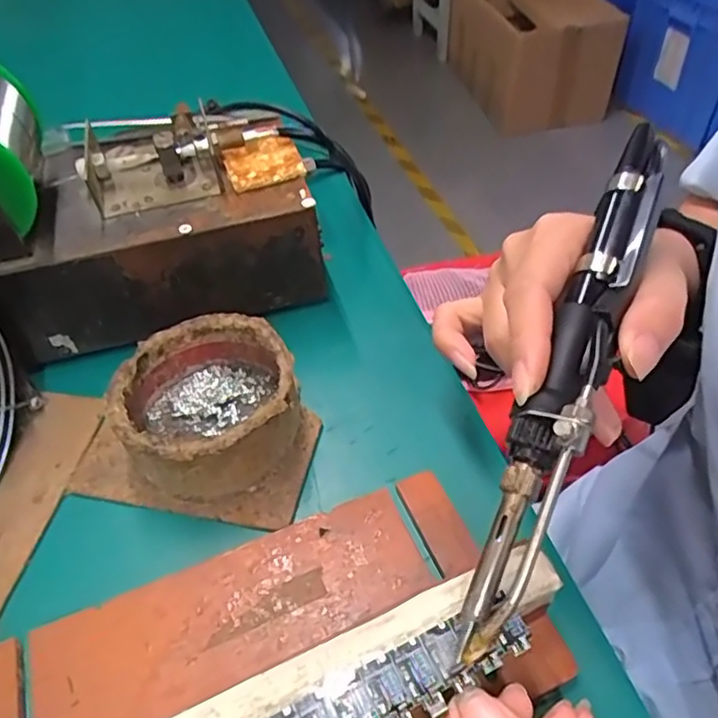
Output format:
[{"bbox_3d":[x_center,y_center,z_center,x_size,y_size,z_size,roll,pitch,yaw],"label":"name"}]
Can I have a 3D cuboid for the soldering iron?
[{"bbox_3d":[0.074,-0.003,0.211,0.021,0.019,0.202,19,72,20],"label":"soldering iron"}]

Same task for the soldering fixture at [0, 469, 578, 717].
[{"bbox_3d":[-0.041,0.105,0.216,0.212,0.044,0.103,-20,50,-13],"label":"soldering fixture"}]

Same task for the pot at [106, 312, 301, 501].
[{"bbox_3d":[-0.071,0.022,0.296,0.081,0.041,0.083,-2,48,3],"label":"pot"}]

